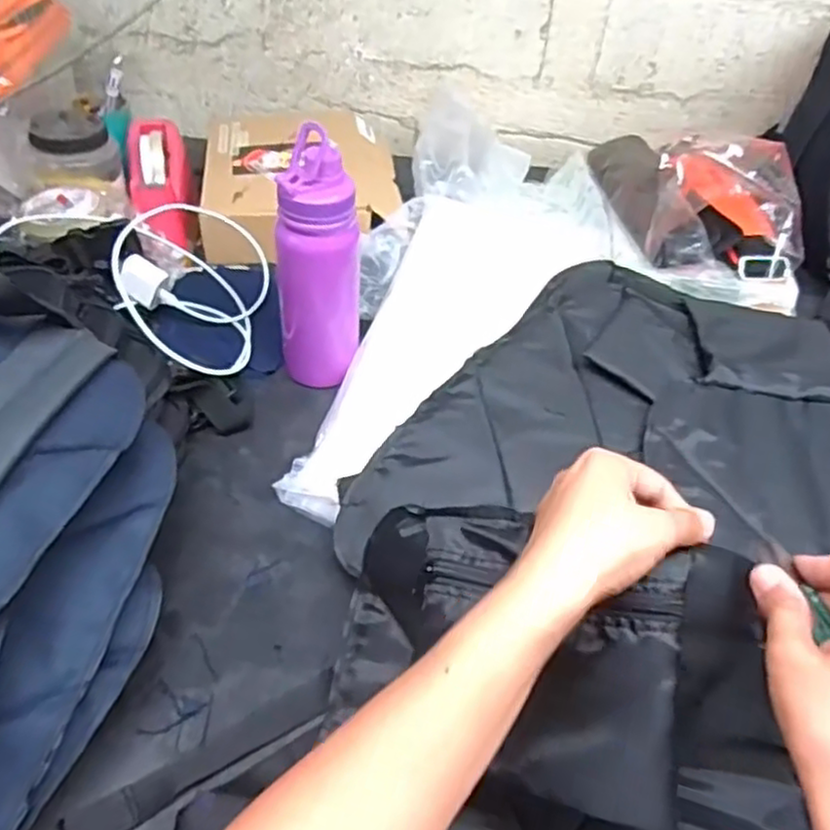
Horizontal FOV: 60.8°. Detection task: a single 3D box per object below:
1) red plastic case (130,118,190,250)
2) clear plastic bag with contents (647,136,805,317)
[{"bbox_3d":[-0.319,-0.300,0.881,0.072,0.067,0.203,-8,64,-13],"label":"red plastic case"},{"bbox_3d":[0.354,-0.219,0.804,0.194,0.162,0.122,4,44,0],"label":"clear plastic bag with contents"}]

